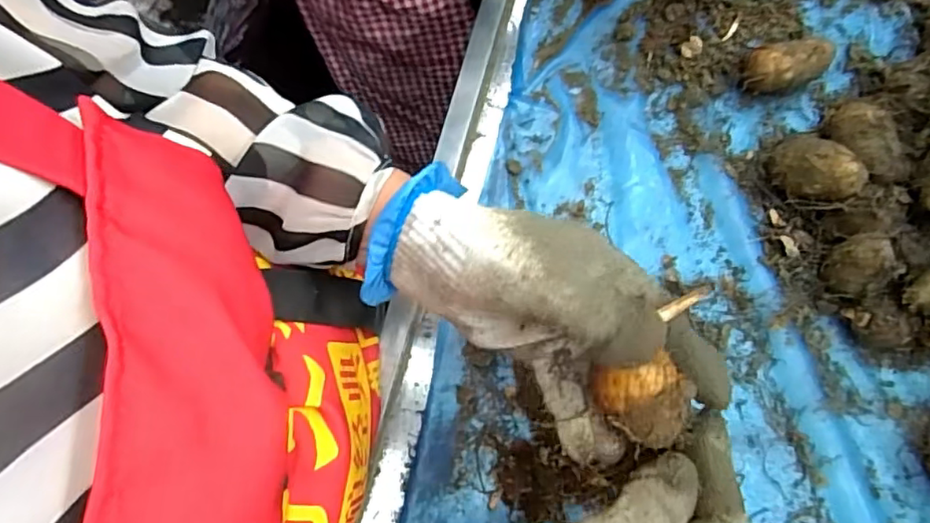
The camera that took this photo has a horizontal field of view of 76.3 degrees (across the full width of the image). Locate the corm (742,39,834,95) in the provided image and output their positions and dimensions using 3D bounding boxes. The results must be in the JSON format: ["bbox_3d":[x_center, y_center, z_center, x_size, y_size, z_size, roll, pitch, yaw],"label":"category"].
[{"bbox_3d":[0.249,-0.151,0.465,0.064,0.036,0.028,-8,75,0],"label":"corm"}]

